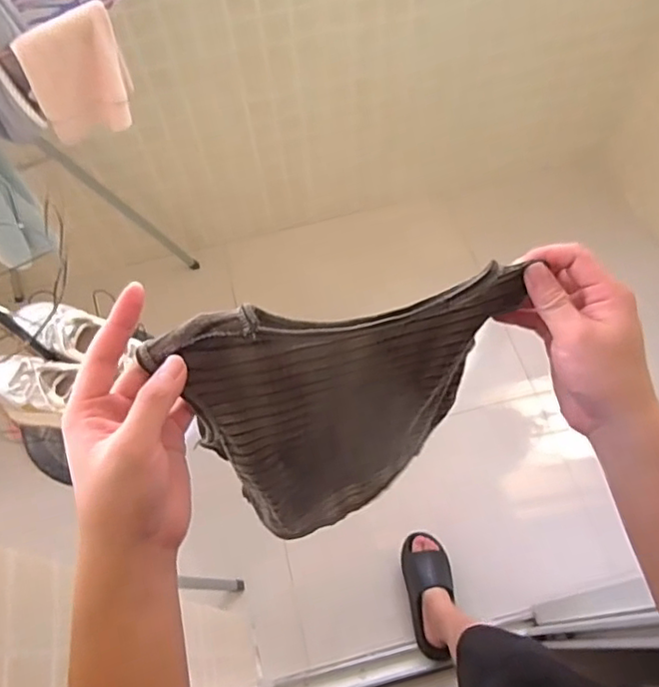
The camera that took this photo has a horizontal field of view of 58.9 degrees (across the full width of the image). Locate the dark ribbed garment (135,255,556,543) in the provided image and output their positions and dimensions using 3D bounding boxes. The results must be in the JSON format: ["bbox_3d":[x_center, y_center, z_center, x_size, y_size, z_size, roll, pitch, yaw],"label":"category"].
[{"bbox_3d":[0.026,0.064,0.518,0.247,0.342,0.085,-21,65,-7],"label":"dark ribbed garment"}]

